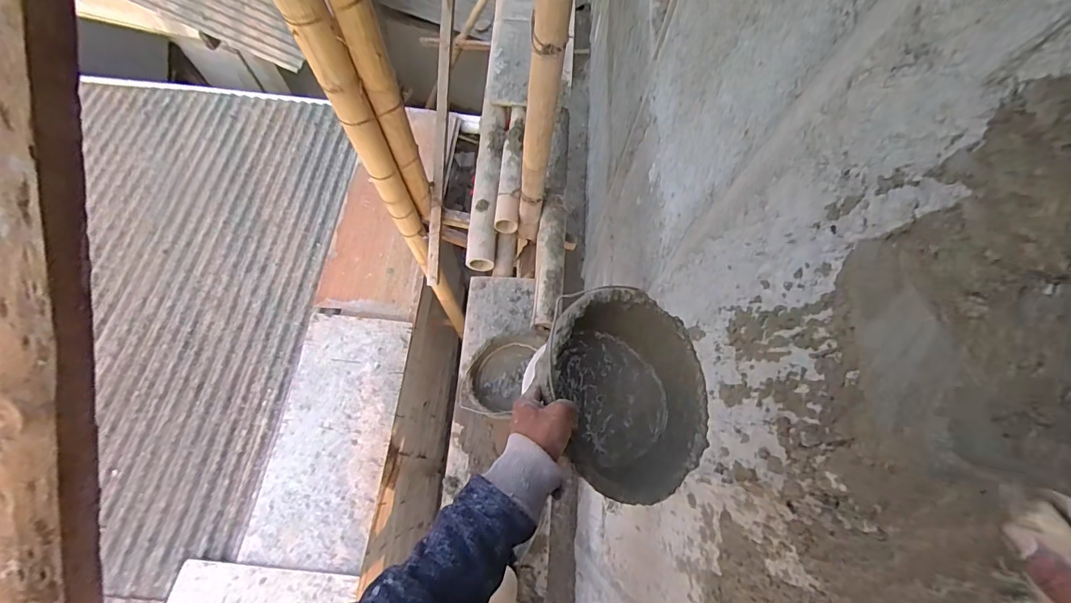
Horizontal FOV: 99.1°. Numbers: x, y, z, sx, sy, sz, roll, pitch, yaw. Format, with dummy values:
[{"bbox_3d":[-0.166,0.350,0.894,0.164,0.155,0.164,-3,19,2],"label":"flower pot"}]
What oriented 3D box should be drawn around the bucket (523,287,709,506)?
[{"bbox_3d":[0.092,0.118,0.610,0.220,0.159,0.256,-38,101,-27],"label":"bucket"}]

